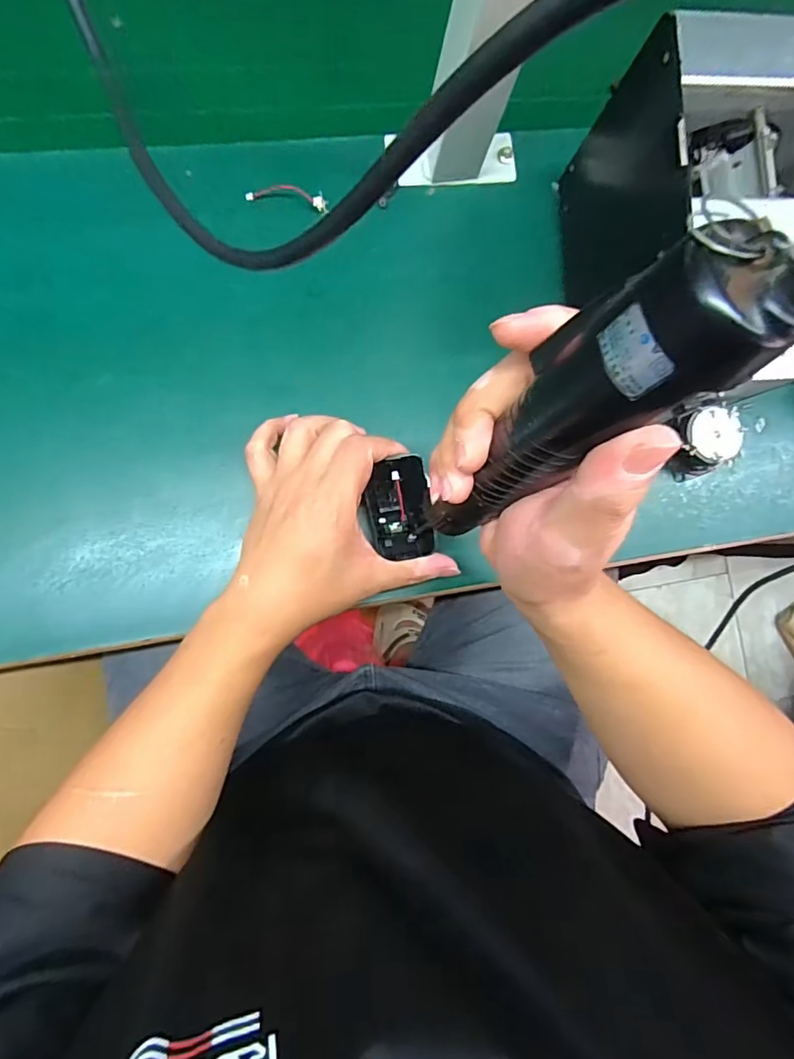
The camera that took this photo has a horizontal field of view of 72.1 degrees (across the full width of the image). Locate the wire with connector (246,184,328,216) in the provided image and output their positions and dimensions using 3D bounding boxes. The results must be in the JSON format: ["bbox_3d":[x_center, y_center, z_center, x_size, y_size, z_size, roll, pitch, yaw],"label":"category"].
[{"bbox_3d":[-0.079,-0.245,0.402,0.059,0.013,0.018,11,85,-6],"label":"wire with connector"}]

